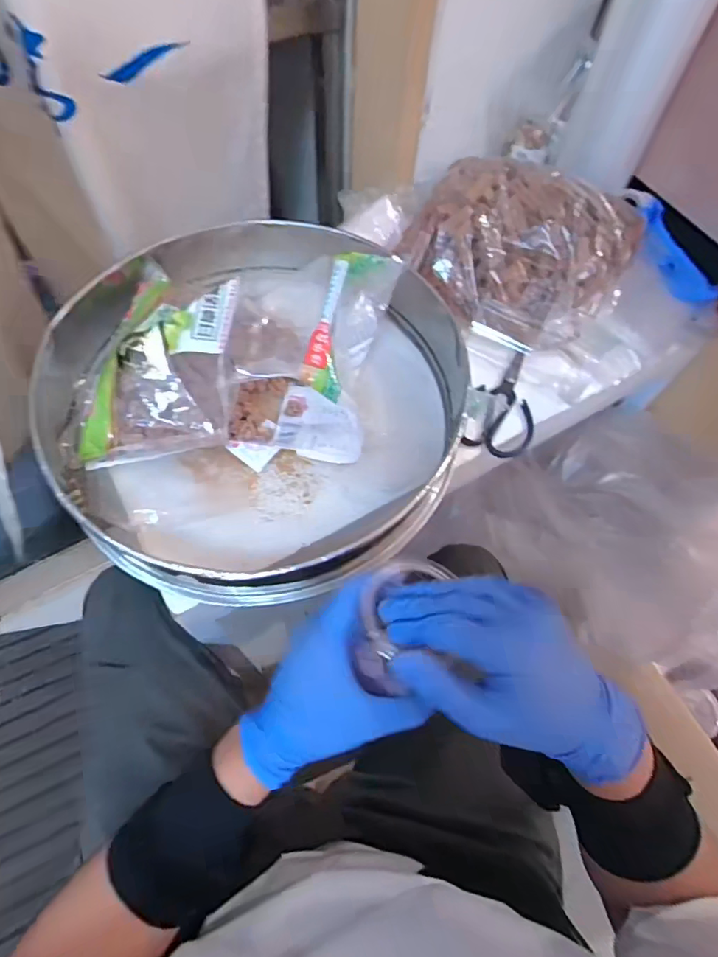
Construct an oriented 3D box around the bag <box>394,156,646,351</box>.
[{"bbox_3d":[0.203,-0.301,0.697,0.279,0.114,0.206,25,63,10],"label":"bag"}]

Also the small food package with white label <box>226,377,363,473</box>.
[{"bbox_3d":[-0.072,-0.071,0.618,0.147,0.040,0.136,2,62,-2],"label":"small food package with white label"}]

